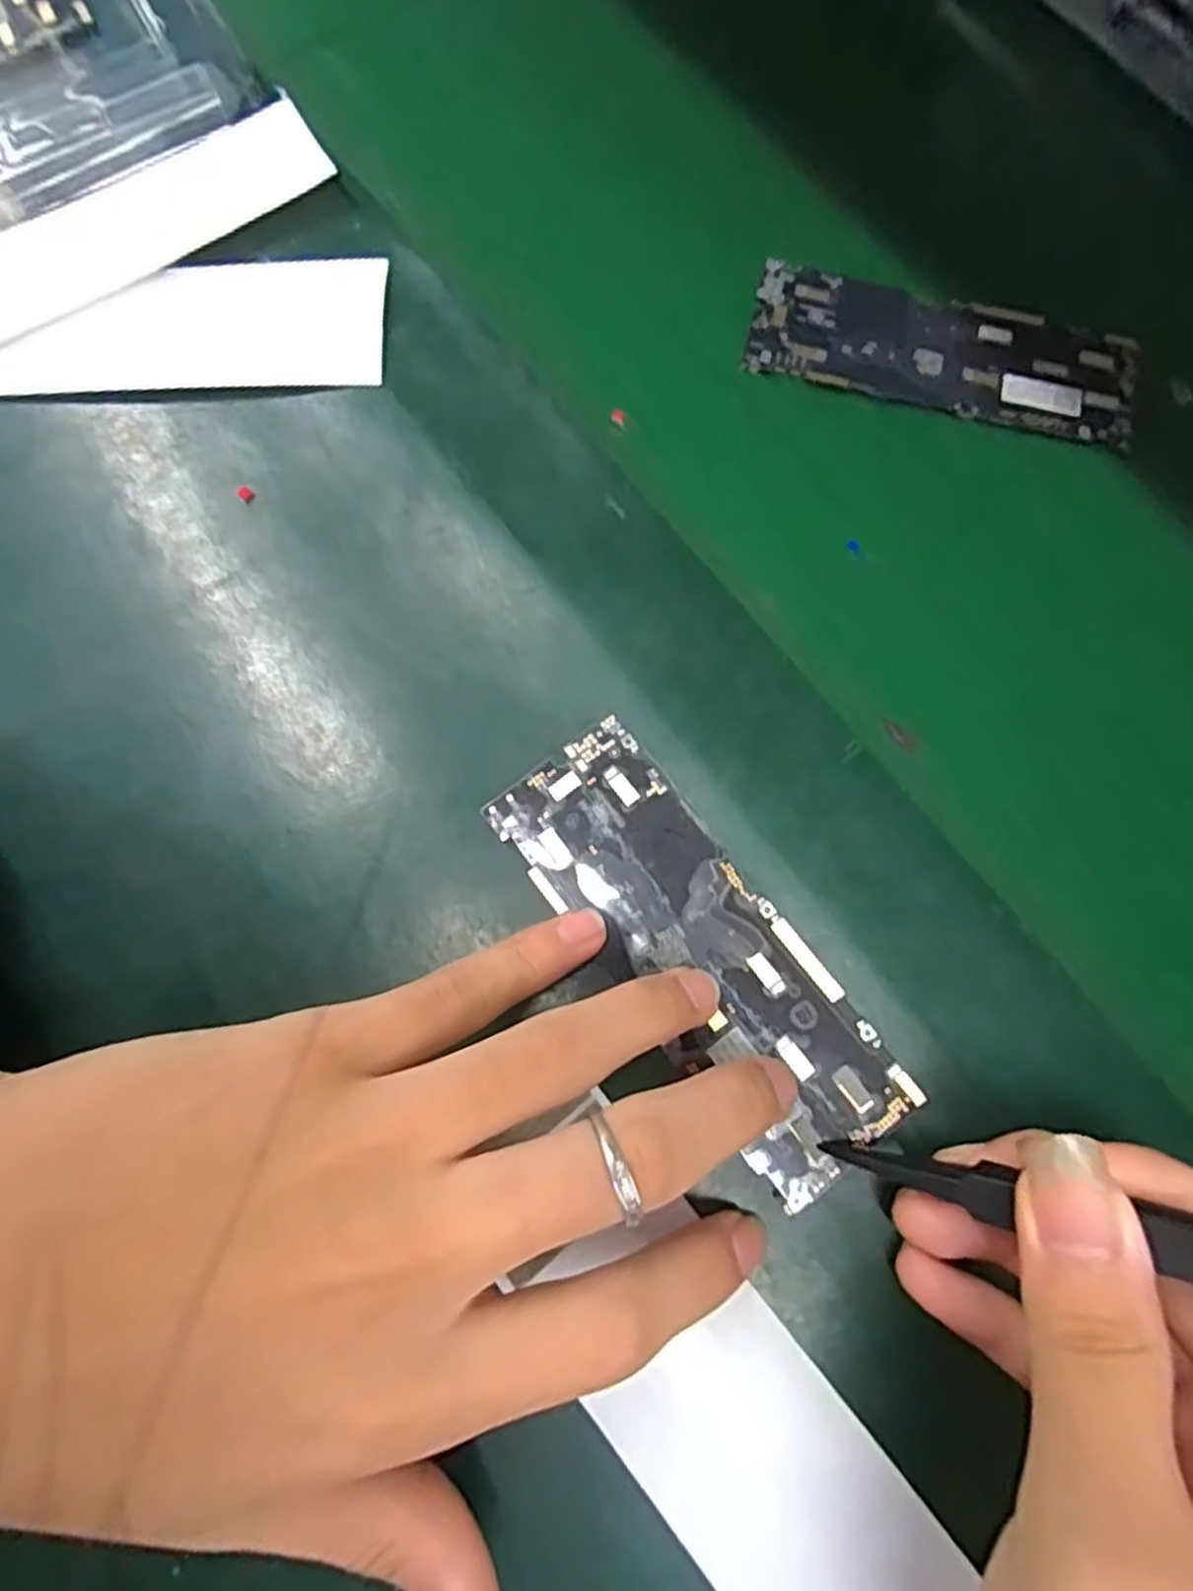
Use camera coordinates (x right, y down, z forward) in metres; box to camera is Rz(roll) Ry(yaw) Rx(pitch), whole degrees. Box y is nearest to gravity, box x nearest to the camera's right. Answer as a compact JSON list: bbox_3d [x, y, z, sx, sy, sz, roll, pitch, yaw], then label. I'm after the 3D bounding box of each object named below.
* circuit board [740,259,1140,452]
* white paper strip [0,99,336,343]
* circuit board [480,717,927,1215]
[{"bbox_3d":[0.112,-0.144,0.256,0.122,0.004,0.042,13,79,2],"label":"circuit board"},{"bbox_3d":[-0.199,-0.172,0.259,0.227,0.018,0.010,-27,60,-5],"label":"white paper strip"},{"bbox_3d":[0.025,0.039,0.201,0.044,0.004,0.123,-39,80,-9],"label":"circuit board"}]

